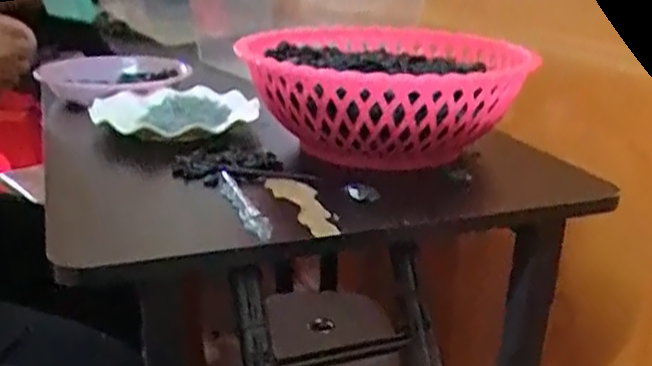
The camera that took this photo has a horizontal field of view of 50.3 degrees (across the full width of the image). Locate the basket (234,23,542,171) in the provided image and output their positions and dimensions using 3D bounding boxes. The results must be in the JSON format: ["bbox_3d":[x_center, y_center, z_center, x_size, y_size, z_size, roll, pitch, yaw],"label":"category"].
[{"bbox_3d":[0.057,-0.104,0.757,0.276,0.097,0.333,2,20,1],"label":"basket"}]

